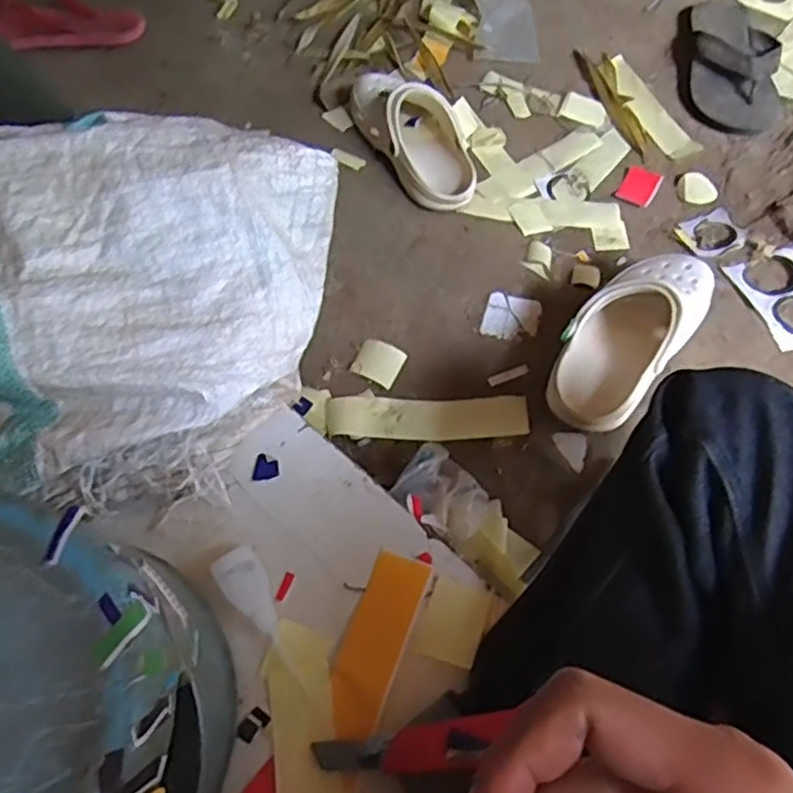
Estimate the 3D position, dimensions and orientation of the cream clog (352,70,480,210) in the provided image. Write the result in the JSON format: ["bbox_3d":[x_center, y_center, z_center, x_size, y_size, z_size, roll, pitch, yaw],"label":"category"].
[{"bbox_3d":[0.023,-0.337,0.867,0.099,0.075,0.233,-28,63,-13],"label":"cream clog"}]

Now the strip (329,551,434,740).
[{"bbox_3d":[-0.015,0.173,0.496,0.044,0.007,0.125,19,66,8],"label":"strip"}]

